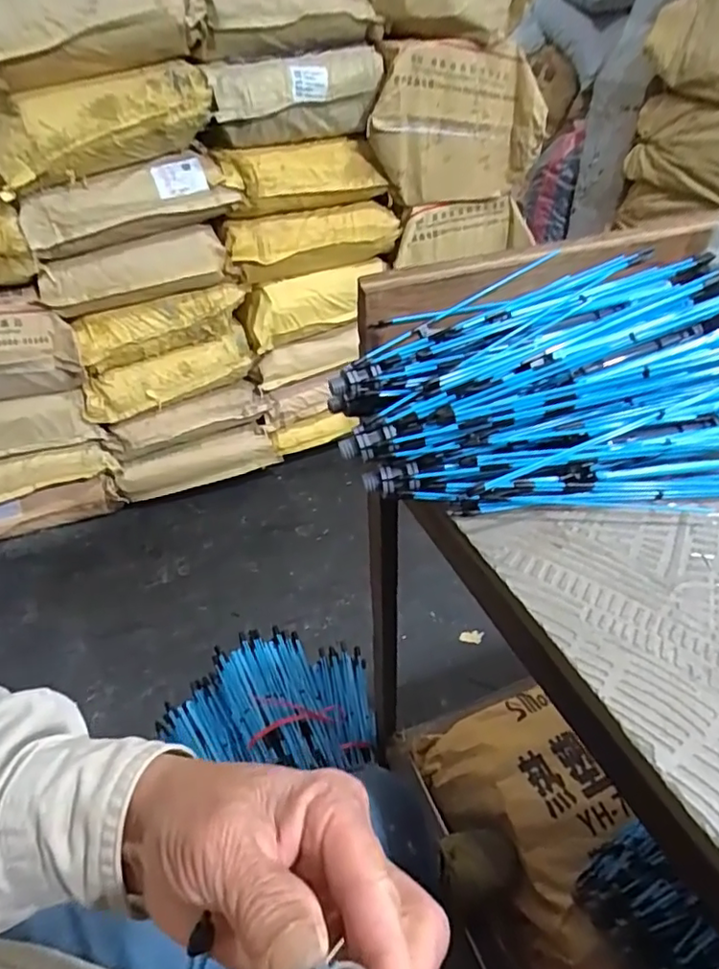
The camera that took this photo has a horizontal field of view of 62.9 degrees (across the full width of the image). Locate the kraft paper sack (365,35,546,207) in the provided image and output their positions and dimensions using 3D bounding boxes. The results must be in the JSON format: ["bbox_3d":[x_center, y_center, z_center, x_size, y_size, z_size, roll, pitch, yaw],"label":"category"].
[{"bbox_3d":[0.237,-0.864,1.436,0.452,0.325,0.133,-8,40,-7],"label":"kraft paper sack"}]

